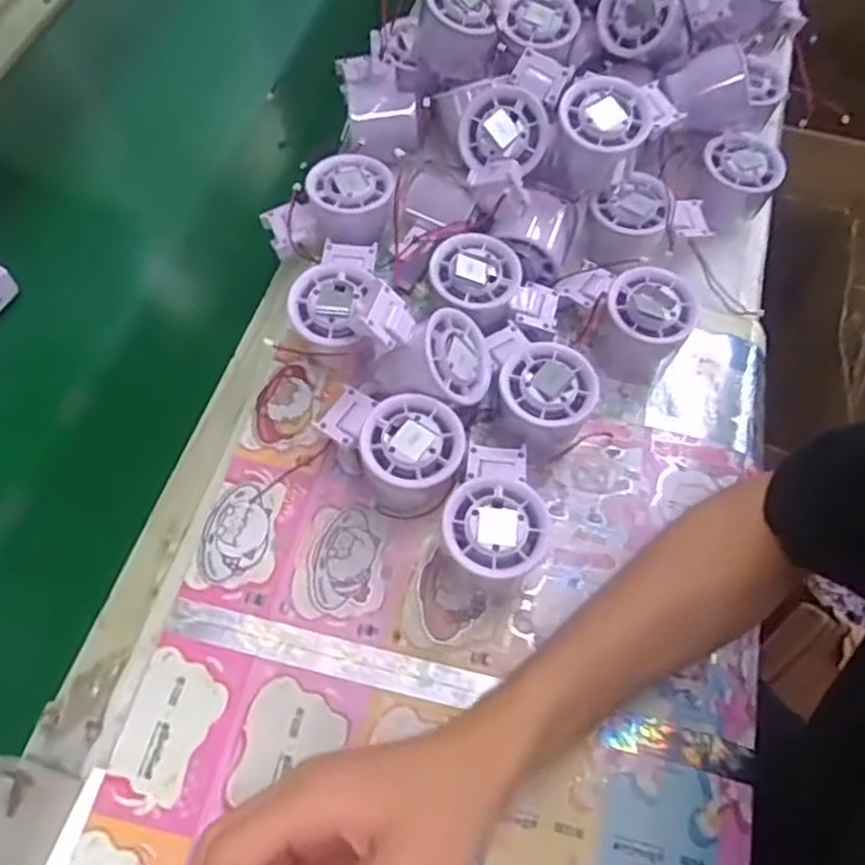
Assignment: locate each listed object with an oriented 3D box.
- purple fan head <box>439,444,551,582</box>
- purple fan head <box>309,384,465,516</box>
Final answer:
[{"bbox_3d":[0.037,0.049,0.426,0.056,0.054,0.082,11,63,4],"label":"purple fan head"},{"bbox_3d":[-0.026,0.010,0.437,0.084,0.055,0.057,20,64,8],"label":"purple fan head"}]

